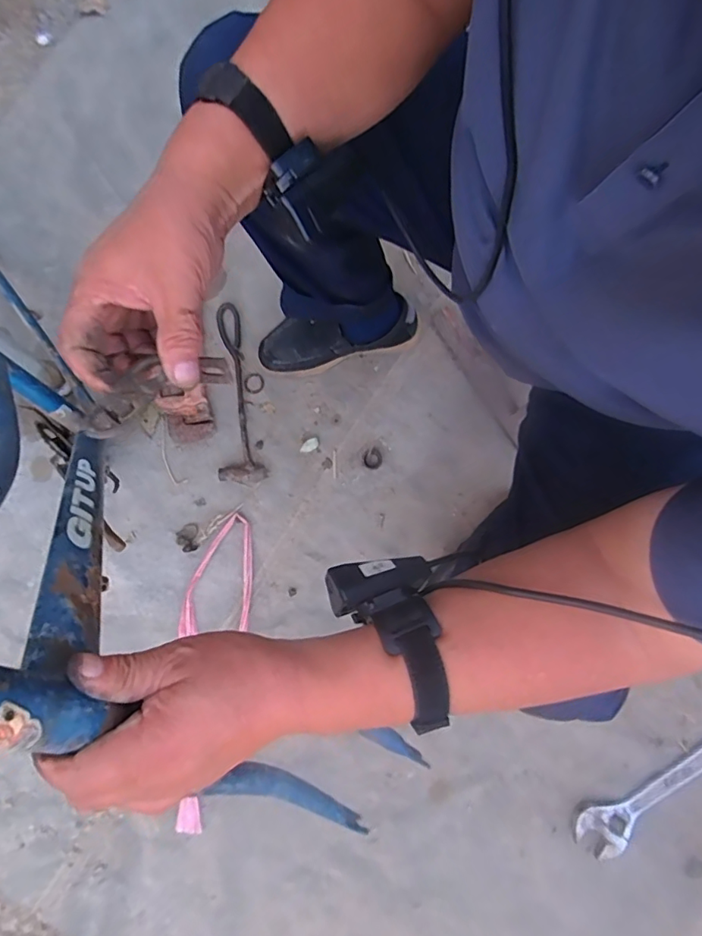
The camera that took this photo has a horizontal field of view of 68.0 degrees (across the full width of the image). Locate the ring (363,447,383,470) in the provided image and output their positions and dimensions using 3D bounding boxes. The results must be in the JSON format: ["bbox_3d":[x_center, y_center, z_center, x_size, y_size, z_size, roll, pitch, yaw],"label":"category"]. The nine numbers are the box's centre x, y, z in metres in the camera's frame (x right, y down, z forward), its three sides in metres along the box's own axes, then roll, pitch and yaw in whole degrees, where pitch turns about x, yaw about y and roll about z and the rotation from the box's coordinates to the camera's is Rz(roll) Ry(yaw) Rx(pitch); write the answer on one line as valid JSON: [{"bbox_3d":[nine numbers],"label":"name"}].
[{"bbox_3d":[0.035,-0.016,0.853,0.030,0.004,0.035,-2,86,5],"label":"ring"}]

